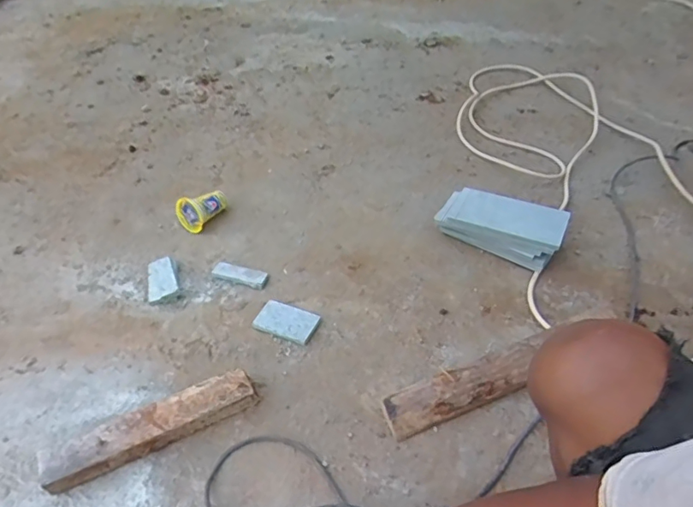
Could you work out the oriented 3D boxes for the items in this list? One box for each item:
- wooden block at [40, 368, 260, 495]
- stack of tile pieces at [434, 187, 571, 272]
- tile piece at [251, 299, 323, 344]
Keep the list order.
[{"bbox_3d":[-0.266,0.243,0.707,0.284,0.048,0.058,-22,52,-16],"label":"wooden block"},{"bbox_3d":[0.280,-0.050,0.939,0.222,0.093,0.091,24,54,21],"label":"stack of tile pieces"},{"bbox_3d":[-0.099,0.113,0.844,0.102,0.016,0.063,18,52,17],"label":"tile piece"}]

